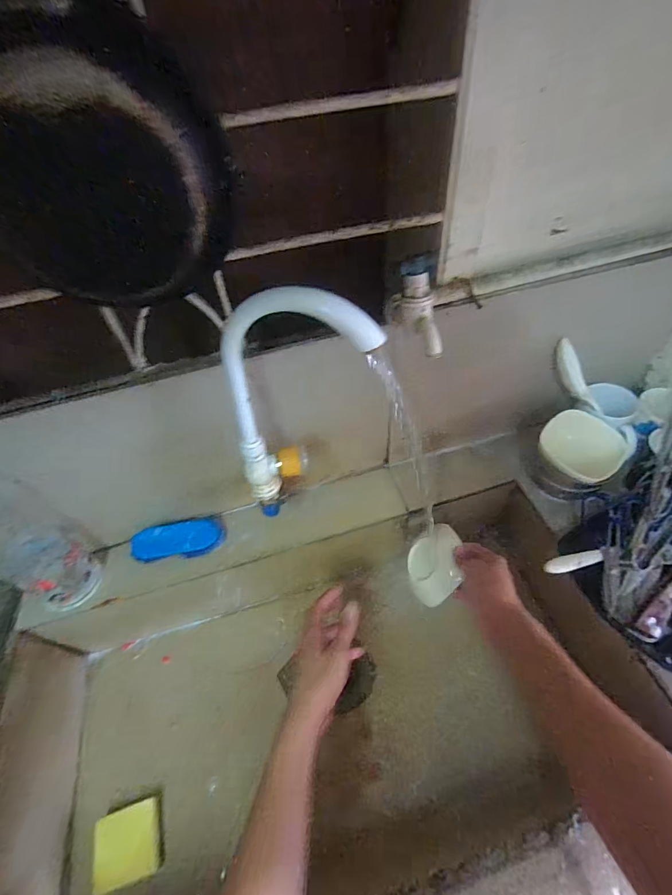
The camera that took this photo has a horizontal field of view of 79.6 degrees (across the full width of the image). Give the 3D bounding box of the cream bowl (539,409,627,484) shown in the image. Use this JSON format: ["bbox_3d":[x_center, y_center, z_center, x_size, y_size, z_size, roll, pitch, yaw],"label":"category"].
[{"bbox_3d":[0.368,-0.002,0.601,0.112,0.051,0.112,1,82,-5],"label":"cream bowl"}]

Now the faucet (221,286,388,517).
[{"bbox_3d":[-0.035,-0.031,0.428,0.164,0.270,0.038,-1,50,4],"label":"faucet"}]

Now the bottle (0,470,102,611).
[{"bbox_3d":[-0.404,0.125,0.530,0.068,0.234,0.101,22,55,22],"label":"bottle"}]

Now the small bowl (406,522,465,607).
[{"bbox_3d":[0.150,0.174,0.595,0.045,0.098,0.089,11,40,-49],"label":"small bowl"}]

